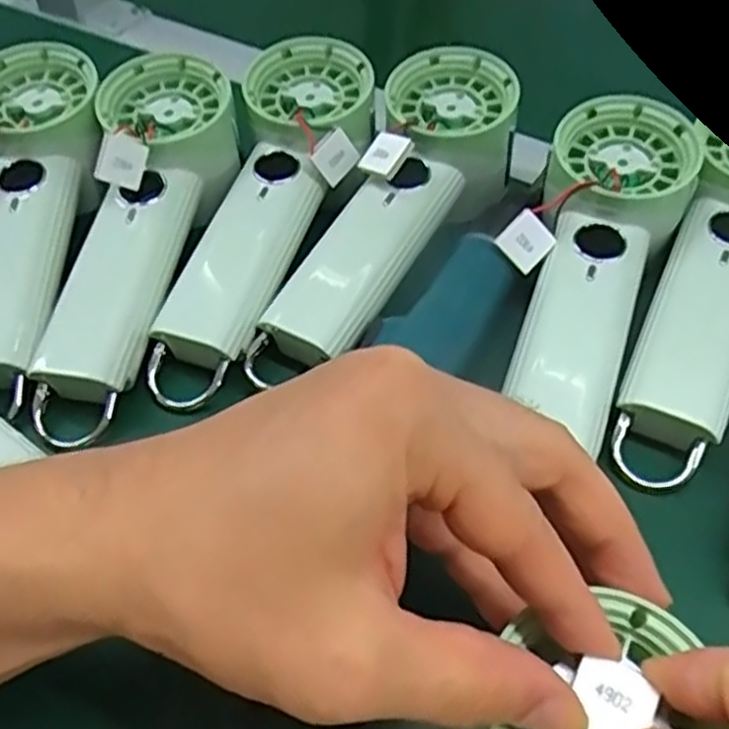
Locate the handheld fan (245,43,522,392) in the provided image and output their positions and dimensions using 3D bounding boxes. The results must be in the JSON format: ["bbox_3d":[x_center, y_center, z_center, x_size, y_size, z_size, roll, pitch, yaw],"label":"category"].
[{"bbox_3d":[0.014,-0.072,0.363,0.061,0.048,0.181,27,72,21],"label":"handheld fan"}]

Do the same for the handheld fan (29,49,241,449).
[{"bbox_3d":[-0.101,-0.063,0.340,0.059,0.046,0.190,7,65,6],"label":"handheld fan"}]

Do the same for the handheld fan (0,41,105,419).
[{"bbox_3d":[-0.152,-0.069,0.352,0.059,0.041,0.173,-2,64,-1],"label":"handheld fan"}]

